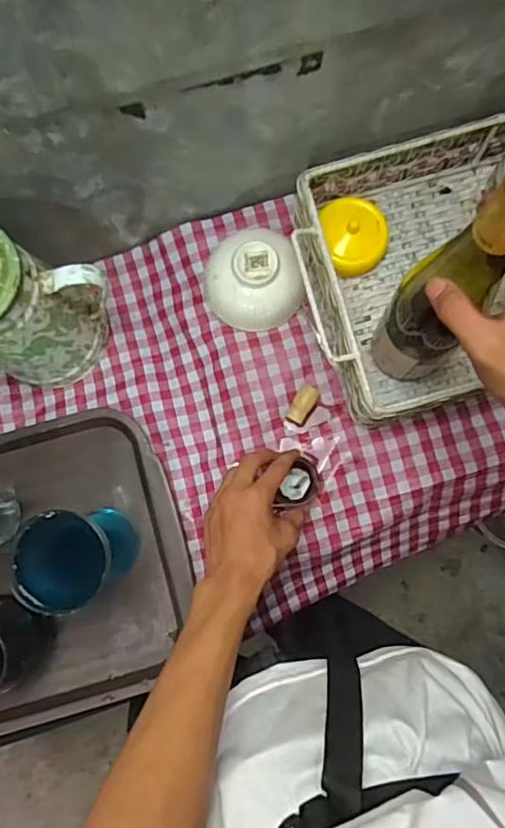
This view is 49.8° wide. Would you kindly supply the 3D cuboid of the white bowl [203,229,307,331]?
[{"bbox_3d":[0.001,-0.138,0.566,0.106,0.058,0.085,8,83,2],"label":"white bowl"}]

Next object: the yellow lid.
[{"bbox_3d":[0.112,-0.189,0.572,0.067,0.025,0.078,-20,105,-2],"label":"yellow lid"}]

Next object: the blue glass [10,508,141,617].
[{"bbox_3d":[-0.168,0.140,0.537,0.085,0.131,0.080,-5,83,0],"label":"blue glass"}]

